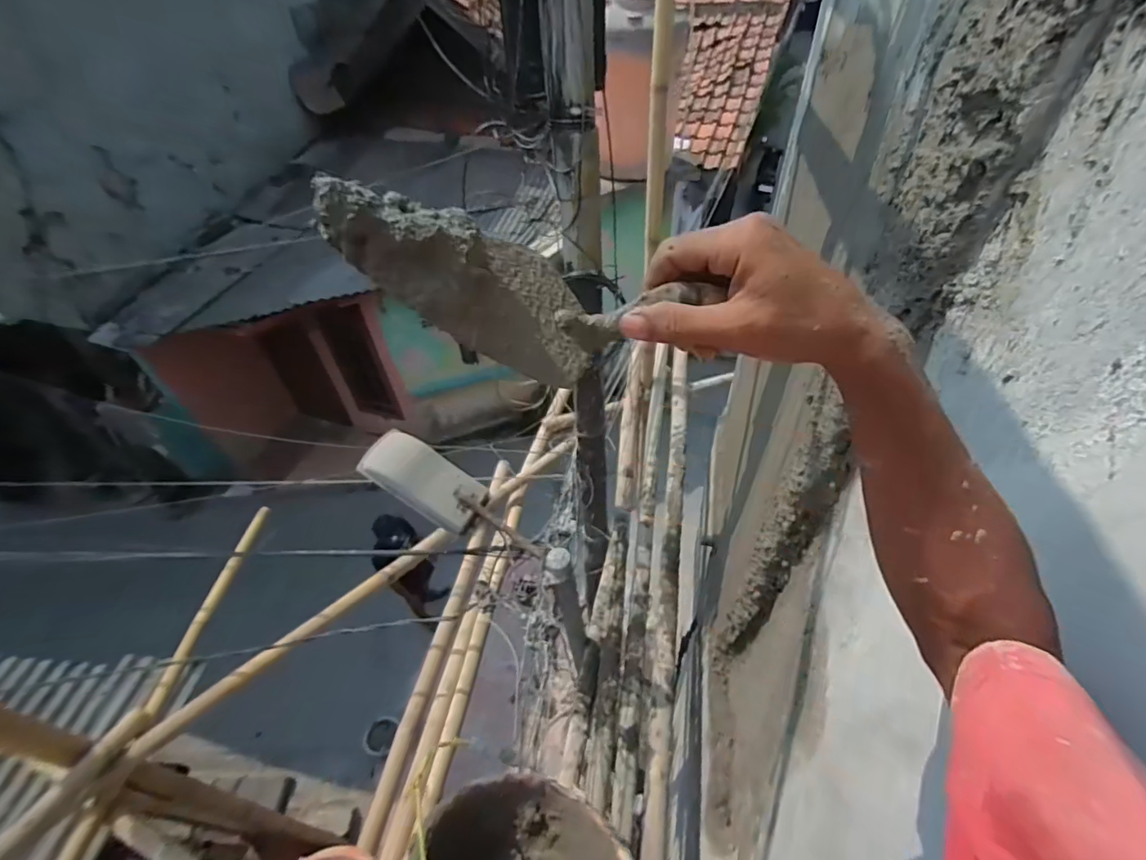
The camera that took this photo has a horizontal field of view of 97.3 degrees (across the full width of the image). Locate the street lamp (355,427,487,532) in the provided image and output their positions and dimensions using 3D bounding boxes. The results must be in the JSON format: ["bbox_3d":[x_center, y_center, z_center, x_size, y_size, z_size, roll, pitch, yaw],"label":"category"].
[{"bbox_3d":[-0.370,0.125,1.260,0.312,0.105,0.132,34,52,-2],"label":"street lamp"}]

